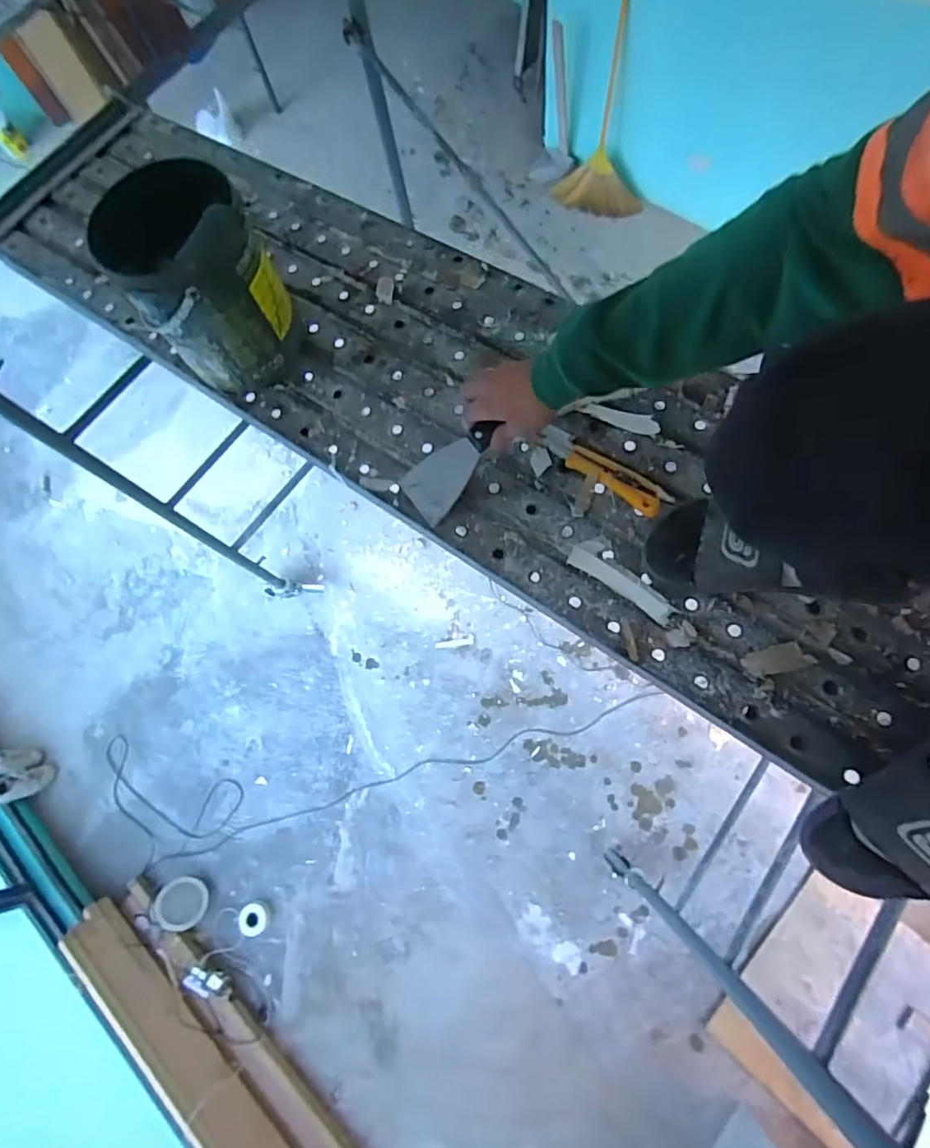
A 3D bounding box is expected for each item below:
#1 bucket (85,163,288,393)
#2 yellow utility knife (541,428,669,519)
[{"bbox_3d":[-0.316,-0.351,0.694,0.152,0.202,0.155,-2,69,6],"label":"bucket"},{"bbox_3d":[0.160,-0.123,0.663,0.163,0.014,0.040,33,76,17],"label":"yellow utility knife"}]

